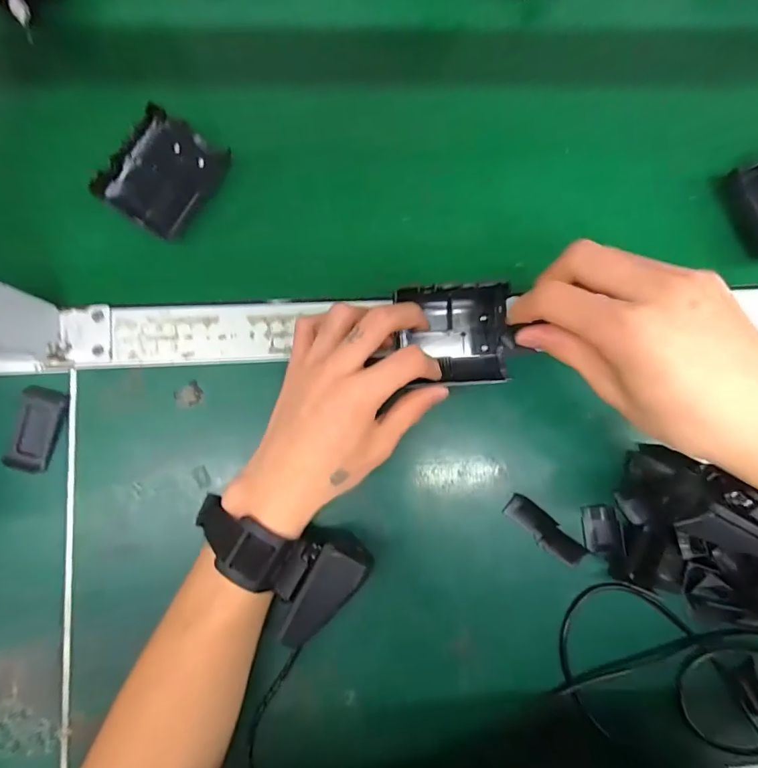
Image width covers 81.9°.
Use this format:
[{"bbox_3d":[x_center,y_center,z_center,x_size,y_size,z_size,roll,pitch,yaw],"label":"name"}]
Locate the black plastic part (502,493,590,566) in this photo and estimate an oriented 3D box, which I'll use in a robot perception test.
[{"bbox_3d":[0.118,0.105,0.308,0.061,0.008,0.019,41,84,2],"label":"black plastic part"}]

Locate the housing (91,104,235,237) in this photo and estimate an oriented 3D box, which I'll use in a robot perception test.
[{"bbox_3d":[-0.155,-0.152,0.315,0.063,0.022,0.081,33,84,1],"label":"housing"}]

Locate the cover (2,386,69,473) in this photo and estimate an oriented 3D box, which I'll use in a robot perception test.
[{"bbox_3d":[-0.234,0.031,0.299,0.027,0.007,0.057,16,84,-1],"label":"cover"}]

